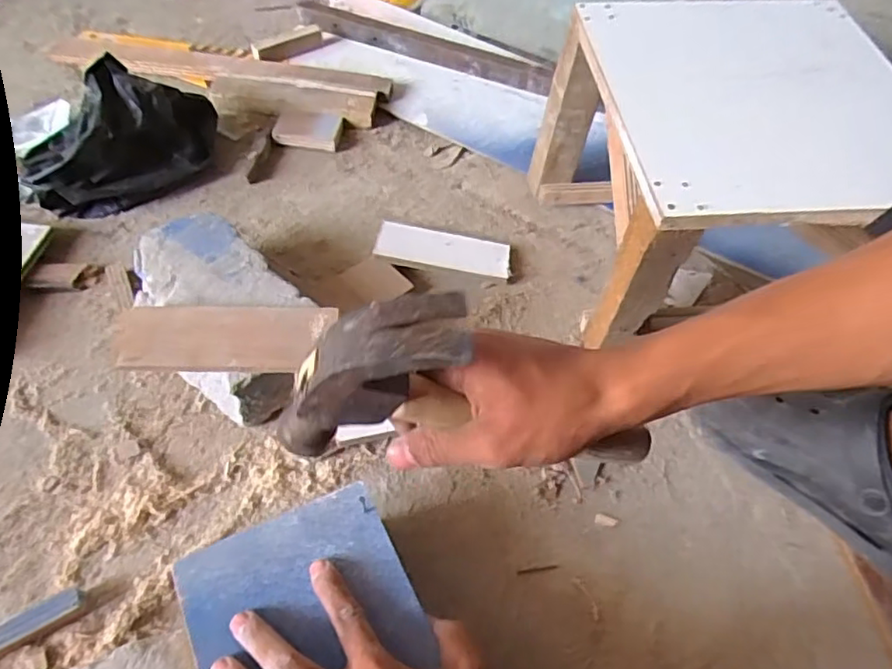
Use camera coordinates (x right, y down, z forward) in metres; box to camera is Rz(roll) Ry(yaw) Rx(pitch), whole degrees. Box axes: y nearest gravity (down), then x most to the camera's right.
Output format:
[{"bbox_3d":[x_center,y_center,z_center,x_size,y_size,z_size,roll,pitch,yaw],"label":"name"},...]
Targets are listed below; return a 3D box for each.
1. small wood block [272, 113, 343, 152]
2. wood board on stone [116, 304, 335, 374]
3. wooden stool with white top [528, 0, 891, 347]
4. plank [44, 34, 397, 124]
[{"bbox_3d":[-0.177,-0.260,0.785,0.082,0.019,0.058,6,55,-1],"label":"small wood block"},{"bbox_3d":[-0.185,0.000,0.509,0.175,0.015,0.063,2,55,-4],"label":"wood board on stone"},{"bbox_3d":[0.261,-0.152,0.616,0.271,0.230,0.295,-3,55,-7],"label":"wooden stool with white top"},{"bbox_3d":[-0.312,-0.360,0.834,0.462,0.032,0.081,14,55,5],"label":"plank"}]

